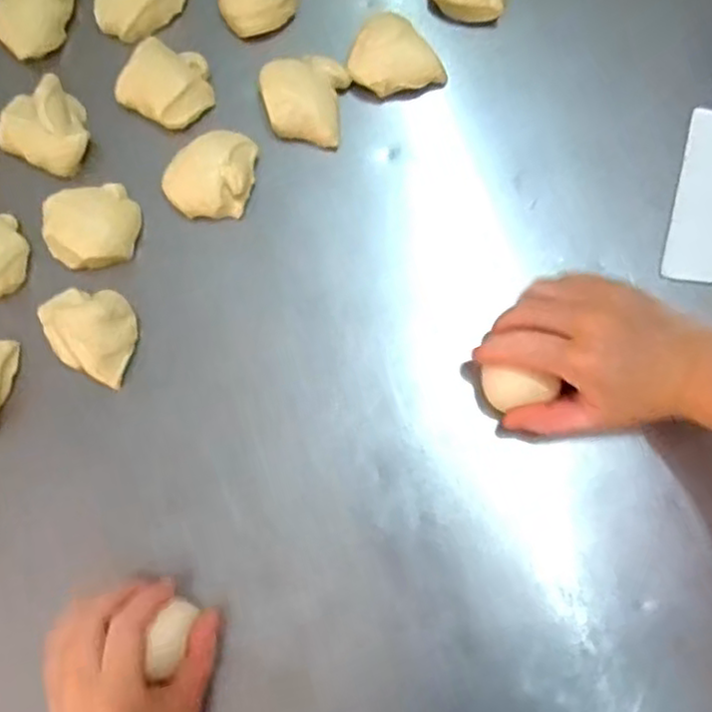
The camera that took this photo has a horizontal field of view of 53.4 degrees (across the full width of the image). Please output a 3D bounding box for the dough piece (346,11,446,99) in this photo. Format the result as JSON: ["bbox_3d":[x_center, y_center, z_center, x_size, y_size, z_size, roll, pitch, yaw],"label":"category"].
[{"bbox_3d":[0.030,-0.218,0.526,0.073,0.033,0.061,28,81,6],"label":"dough piece"}]

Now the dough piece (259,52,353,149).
[{"bbox_3d":[-0.039,-0.191,0.524,0.061,0.029,0.063,0,80,1],"label":"dough piece"}]

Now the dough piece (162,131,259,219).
[{"bbox_3d":[-0.106,-0.131,0.513,0.062,0.026,0.059,5,80,2],"label":"dough piece"}]

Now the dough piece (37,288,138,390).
[{"bbox_3d":[-0.188,-0.020,0.495,0.071,0.033,0.057,26,81,6],"label":"dough piece"}]

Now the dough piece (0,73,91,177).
[{"bbox_3d":[-0.227,-0.170,0.522,0.059,0.033,0.060,0,80,1],"label":"dough piece"}]

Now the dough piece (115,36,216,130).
[{"bbox_3d":[-0.140,-0.201,0.528,0.061,0.028,0.056,0,80,1],"label":"dough piece"}]

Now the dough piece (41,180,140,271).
[{"bbox_3d":[-0.189,-0.091,0.508,0.061,0.029,0.053,-7,80,0],"label":"dough piece"}]

